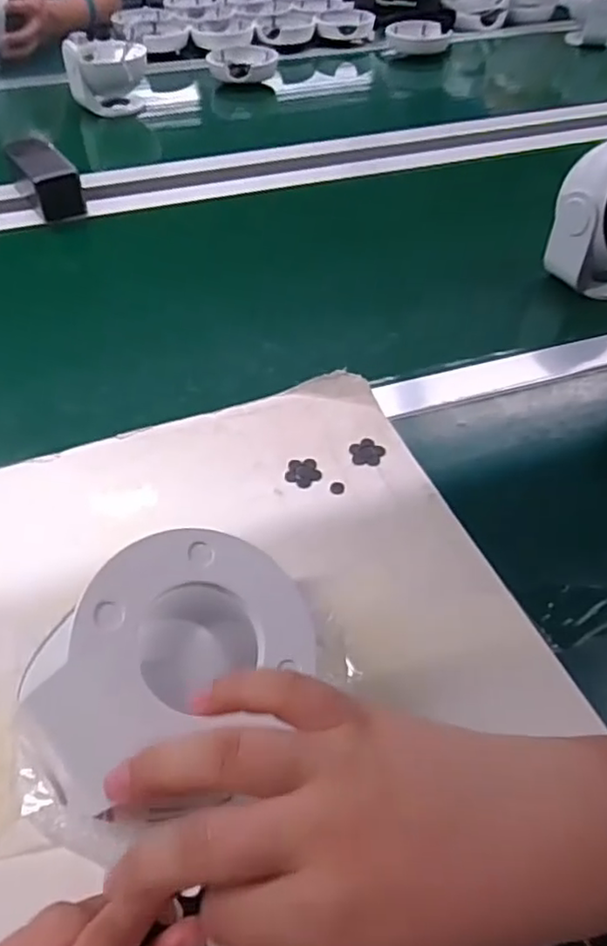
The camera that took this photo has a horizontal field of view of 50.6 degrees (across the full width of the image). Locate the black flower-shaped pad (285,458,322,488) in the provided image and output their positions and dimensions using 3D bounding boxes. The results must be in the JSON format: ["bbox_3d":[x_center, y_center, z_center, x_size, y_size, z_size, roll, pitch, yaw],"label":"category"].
[{"bbox_3d":[0.000,-0.001,0.471,0.025,0.004,0.025,4,47,4],"label":"black flower-shaped pad"}]

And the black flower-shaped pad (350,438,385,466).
[{"bbox_3d":[0.048,-0.017,0.482,0.025,0.004,0.025,5,47,4],"label":"black flower-shaped pad"}]

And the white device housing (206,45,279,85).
[{"bbox_3d":[-0.101,-0.685,1.086,0.120,0.046,0.081,-5,43,-6],"label":"white device housing"}]

